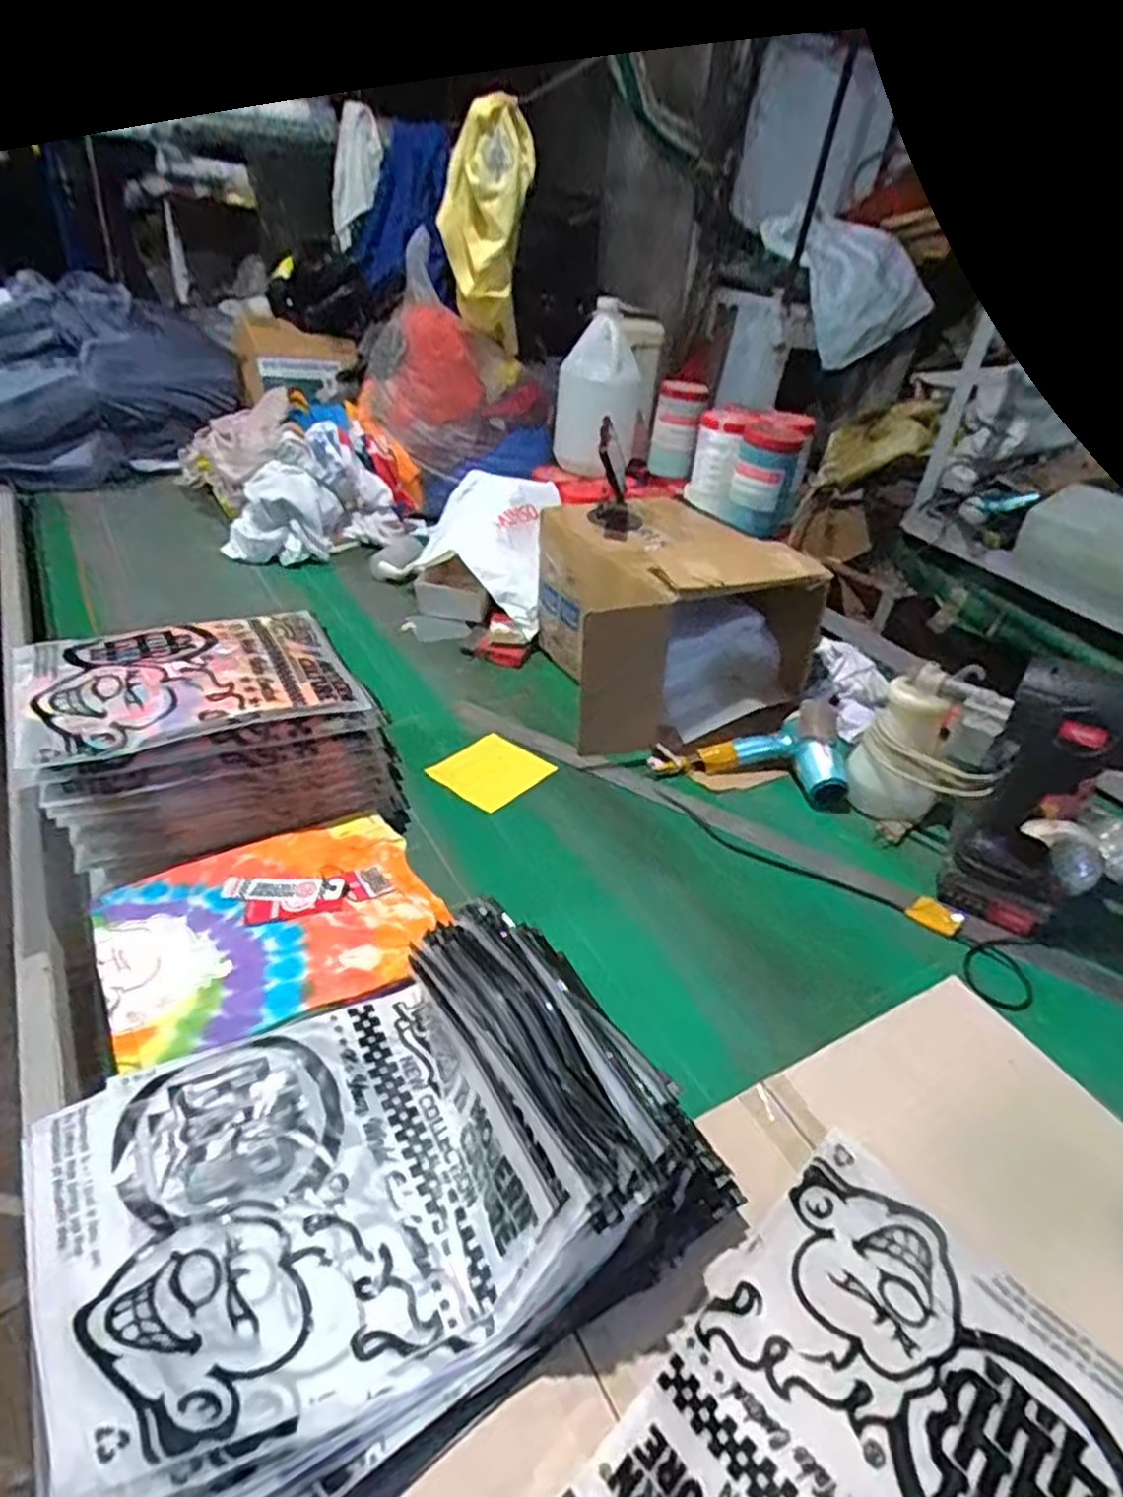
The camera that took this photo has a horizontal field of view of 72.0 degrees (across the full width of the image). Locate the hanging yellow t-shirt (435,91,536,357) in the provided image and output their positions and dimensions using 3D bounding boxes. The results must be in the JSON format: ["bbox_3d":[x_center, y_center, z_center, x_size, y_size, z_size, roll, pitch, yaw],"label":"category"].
[{"bbox_3d":[-0.149,-1.008,1.502,0.167,0.389,0.132,1,36,-7],"label":"hanging yellow t-shirt"}]

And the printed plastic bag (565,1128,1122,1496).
[{"bbox_3d":[0.193,0.416,0.451,0.307,0.007,0.241,-27,47,-37],"label":"printed plastic bag"}]

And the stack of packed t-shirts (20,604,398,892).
[{"bbox_3d":[-0.374,-0.018,0.829,0.317,0.173,0.249,-17,41,-28],"label":"stack of packed t-shirts"}]

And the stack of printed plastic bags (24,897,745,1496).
[{"bbox_3d":[-0.122,0.266,0.518,0.391,0.115,0.291,-17,42,-29],"label":"stack of printed plastic bags"}]

